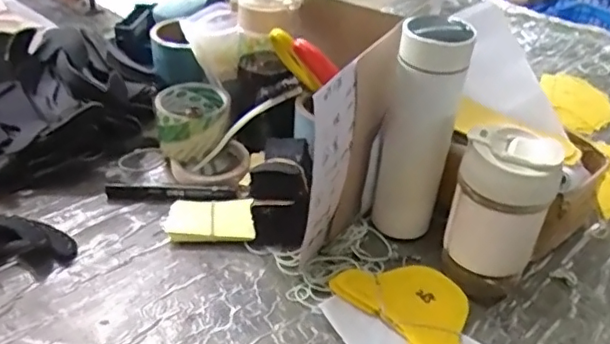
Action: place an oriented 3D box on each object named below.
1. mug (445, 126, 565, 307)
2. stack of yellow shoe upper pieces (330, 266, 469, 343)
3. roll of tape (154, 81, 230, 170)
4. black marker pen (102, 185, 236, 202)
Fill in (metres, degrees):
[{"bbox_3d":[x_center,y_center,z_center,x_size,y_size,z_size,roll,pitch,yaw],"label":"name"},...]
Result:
[{"bbox_3d":[0.178,0.039,0.538,0.083,0.151,0.064,17,37,21],"label":"mug"},{"bbox_3d":[0.106,0.123,0.541,0.096,0.014,0.137,-26,43,-35],"label":"stack of yellow shoe upper pieces"},{"bbox_3d":[-0.135,-0.058,0.711,0.085,0.067,0.085,-6,35,-12],"label":"roll of tape"},{"bbox_3d":[-0.151,0.025,0.660,0.143,0.012,0.021,3,34,2],"label":"black marker pen"}]

